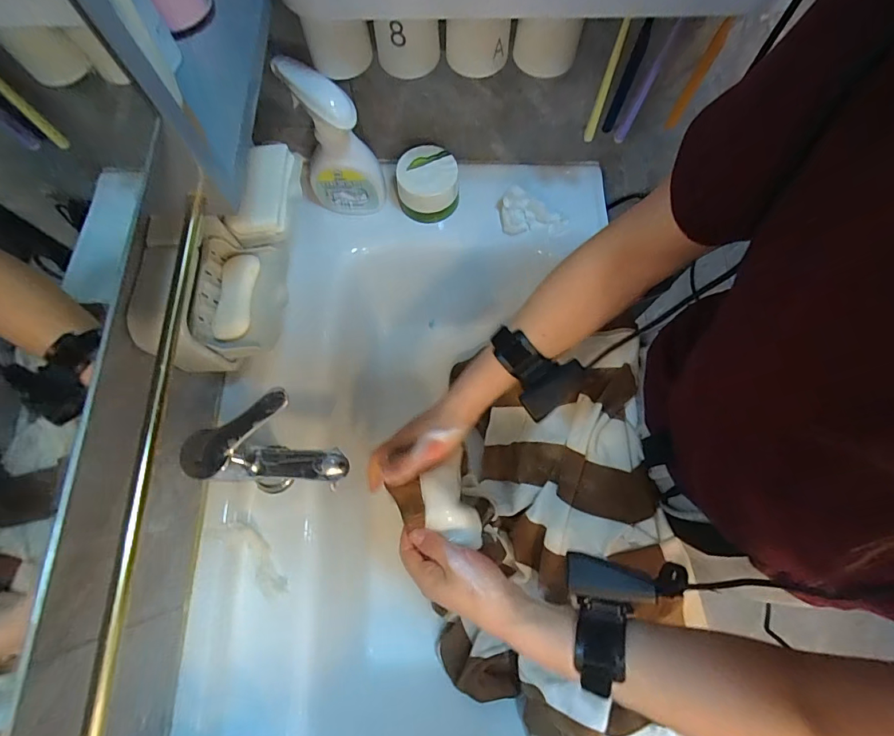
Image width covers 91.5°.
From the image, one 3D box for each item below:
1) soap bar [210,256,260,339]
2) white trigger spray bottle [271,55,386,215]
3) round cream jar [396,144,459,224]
[{"bbox_3d":[-0.216,-0.076,0.444,0.044,0.018,0.094,0,72,0],"label":"soap bar"},{"bbox_3d":[-0.138,-0.275,0.547,0.093,0.209,0.052,14,73,5],"label":"white trigger spray bottle"},{"bbox_3d":[-0.028,-0.263,0.619,0.084,0.056,0.083,0,72,0],"label":"round cream jar"}]

